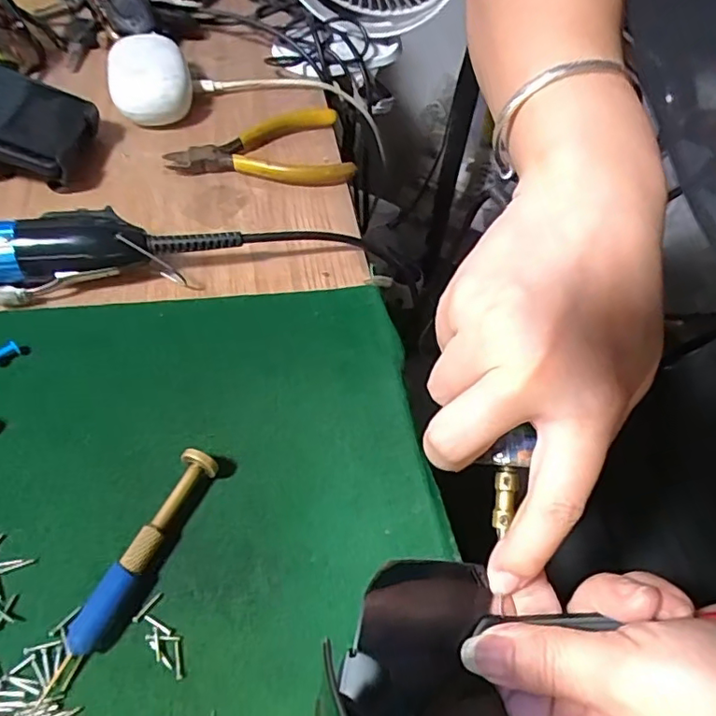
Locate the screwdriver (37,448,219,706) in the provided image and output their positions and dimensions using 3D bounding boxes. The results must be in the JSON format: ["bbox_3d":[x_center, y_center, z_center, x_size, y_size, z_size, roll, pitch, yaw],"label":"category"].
[{"bbox_3d":[-0.083,0.076,0.207,0.014,0.015,0.091,23,55,14],"label":"screwdriver"}]

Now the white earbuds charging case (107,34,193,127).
[{"bbox_3d":[-0.152,-0.203,0.410,0.054,0.033,0.079,-10,54,-11],"label":"white earbuds charging case"}]

